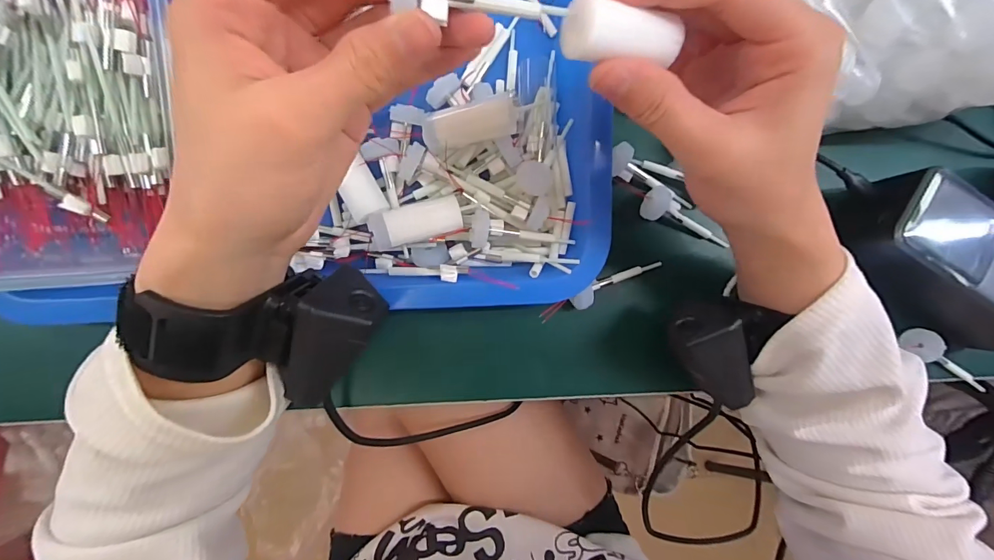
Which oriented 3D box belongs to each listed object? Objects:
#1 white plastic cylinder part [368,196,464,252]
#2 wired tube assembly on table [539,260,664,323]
[{"bbox_3d":[-0.043,-0.031,0.230,0.048,0.018,0.019,-17,91,-6],"label":"white plastic cylinder part"},{"bbox_3d":[0.065,0.005,0.257,0.085,0.018,0.011,-26,92,-6],"label":"wired tube assembly on table"}]

